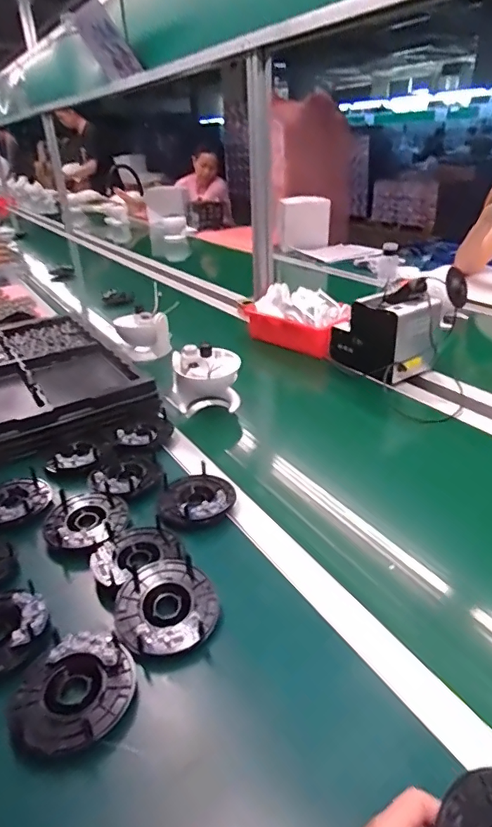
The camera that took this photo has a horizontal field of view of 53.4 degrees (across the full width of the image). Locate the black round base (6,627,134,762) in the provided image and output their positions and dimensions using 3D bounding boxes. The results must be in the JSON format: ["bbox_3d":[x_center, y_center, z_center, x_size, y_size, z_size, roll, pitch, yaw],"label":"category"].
[{"bbox_3d":[-0.152,0.239,0.426,0.098,0.015,0.098,-2,29,1],"label":"black round base"}]

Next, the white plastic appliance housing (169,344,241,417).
[{"bbox_3d":[-0.070,-0.062,0.925,0.114,0.116,0.130,0,29,4],"label":"white plastic appliance housing"}]

